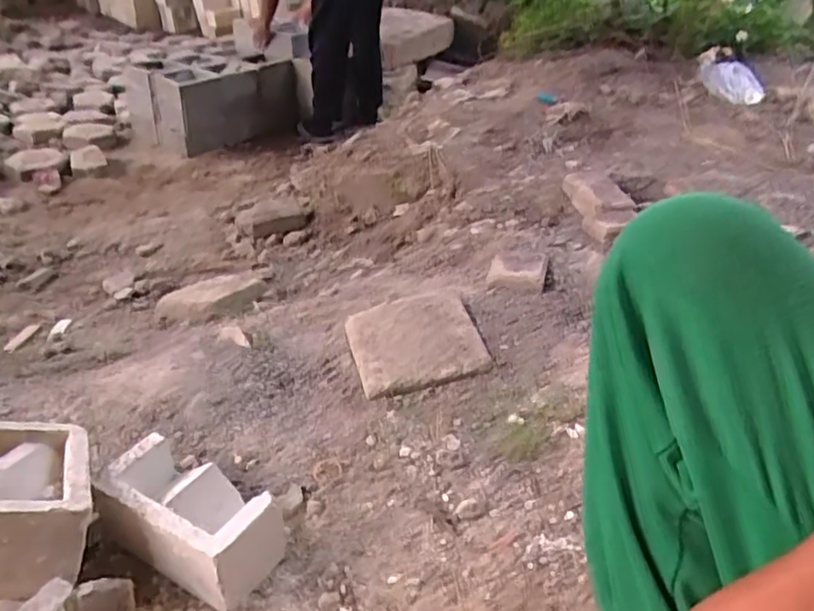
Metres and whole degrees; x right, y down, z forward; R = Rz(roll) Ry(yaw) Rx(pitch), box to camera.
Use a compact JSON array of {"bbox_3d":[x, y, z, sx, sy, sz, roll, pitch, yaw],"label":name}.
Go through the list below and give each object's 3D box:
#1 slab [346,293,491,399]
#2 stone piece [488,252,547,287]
[{"bbox_3d":[0.009,0.052,1.032,0.199,0.042,0.190,-9,34,-14],"label":"slab"},{"bbox_3d":[0.210,-0.074,1.212,0.101,0.019,0.145,9,33,12],"label":"stone piece"}]

